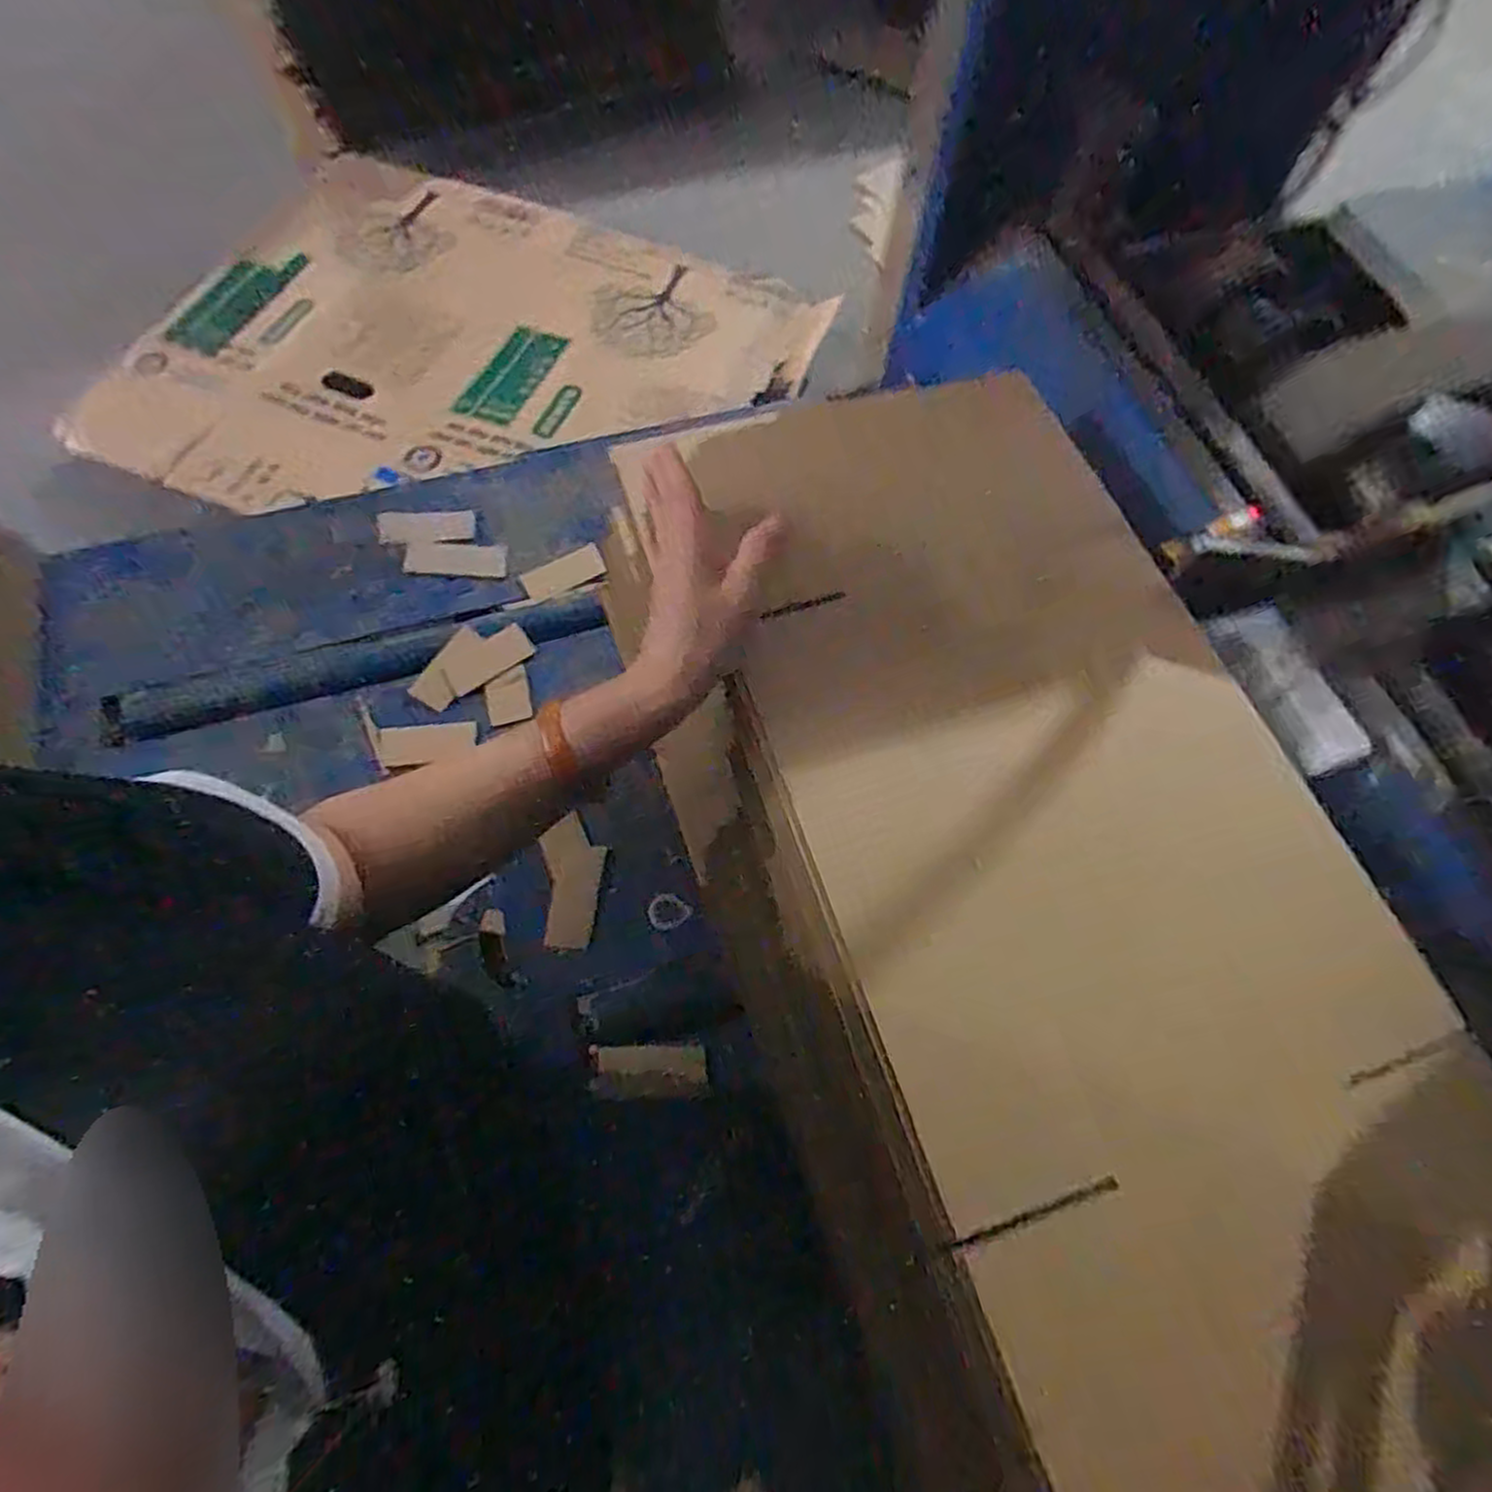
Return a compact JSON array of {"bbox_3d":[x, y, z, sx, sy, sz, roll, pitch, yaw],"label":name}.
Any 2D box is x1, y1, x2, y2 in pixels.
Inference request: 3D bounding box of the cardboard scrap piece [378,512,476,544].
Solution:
[{"bbox_3d":[-0.303,-0.209,0.726,0.086,0.005,0.039,-8,67,-8],"label":"cardboard scrap piece"}]

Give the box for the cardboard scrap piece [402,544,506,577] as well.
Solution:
[{"bbox_3d":[-0.272,-0.174,0.717,0.091,0.004,0.031,-3,78,-10],"label":"cardboard scrap piece"}]

